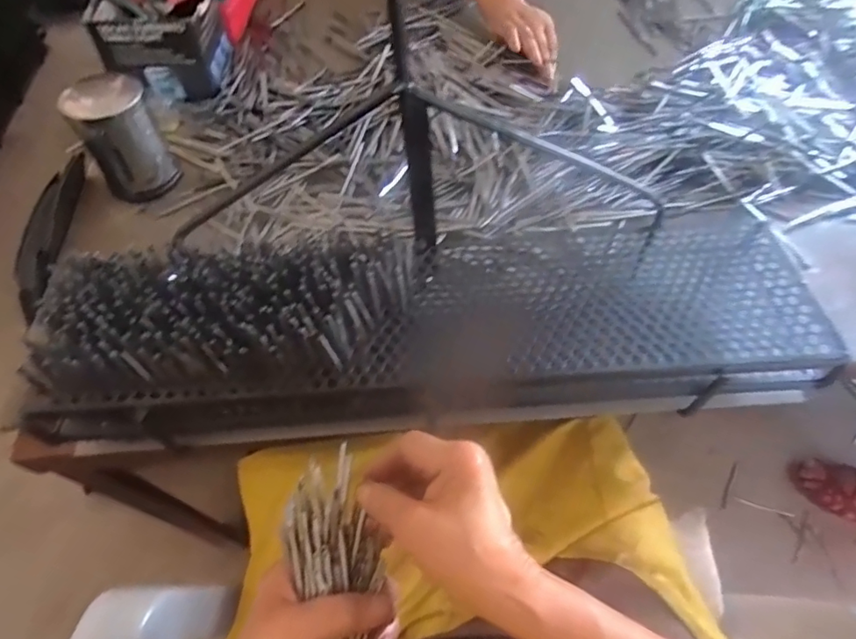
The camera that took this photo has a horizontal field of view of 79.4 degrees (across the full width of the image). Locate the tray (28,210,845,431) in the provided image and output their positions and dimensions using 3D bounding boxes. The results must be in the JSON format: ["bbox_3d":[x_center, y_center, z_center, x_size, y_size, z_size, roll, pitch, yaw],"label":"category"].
[{"bbox_3d":[0.004,-0.014,0.424,0.590,0.076,0.188,-2,57,-1],"label":"tray"}]

